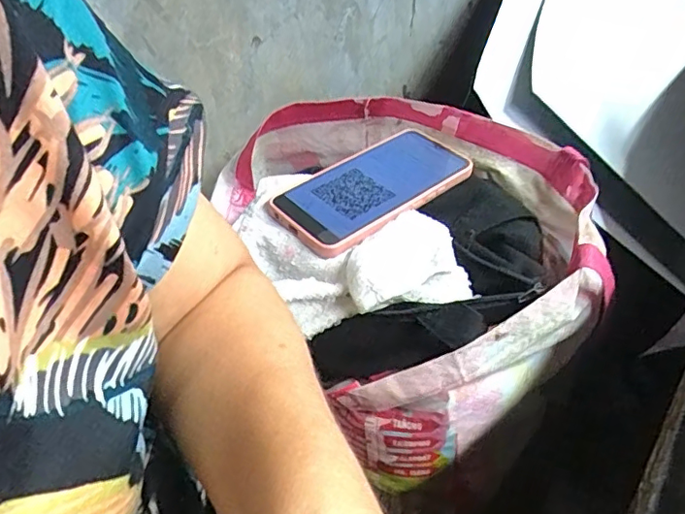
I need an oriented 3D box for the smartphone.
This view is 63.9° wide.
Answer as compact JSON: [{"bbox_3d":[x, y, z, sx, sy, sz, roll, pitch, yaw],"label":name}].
[{"bbox_3d":[0.026,-0.061,0.448,0.168,0.015,0.081,-34,49,-25],"label":"smartphone"}]

